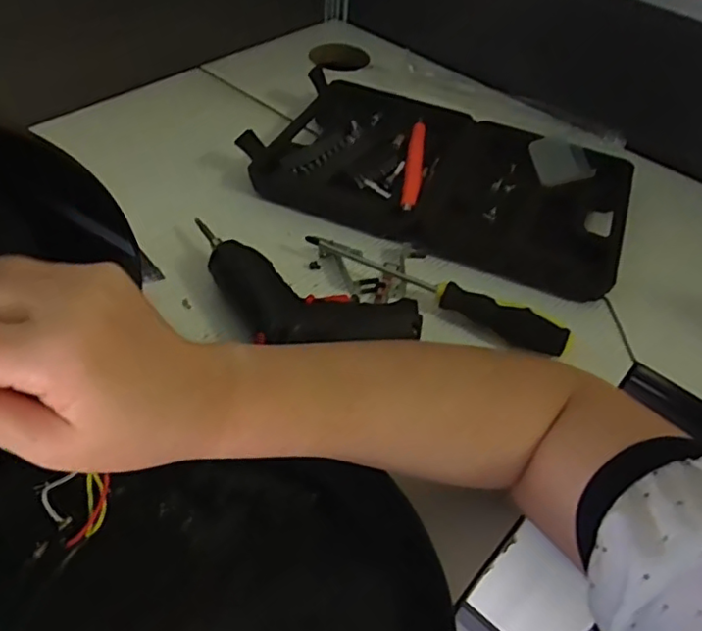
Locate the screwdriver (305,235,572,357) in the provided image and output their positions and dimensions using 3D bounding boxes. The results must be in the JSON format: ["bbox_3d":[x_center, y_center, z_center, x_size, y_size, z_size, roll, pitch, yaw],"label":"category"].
[{"bbox_3d":[0.068,-0.023,0.489,0.216,0.026,0.025,25,49,16],"label":"screwdriver"}]

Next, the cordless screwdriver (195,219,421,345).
[{"bbox_3d":[-0.037,-0.030,0.478,0.126,0.043,0.181,-21,53,-24],"label":"cordless screwdriver"}]

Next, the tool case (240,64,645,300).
[{"bbox_3d":[0.088,-0.145,0.597,0.361,0.027,0.229,25,49,16],"label":"tool case"}]

